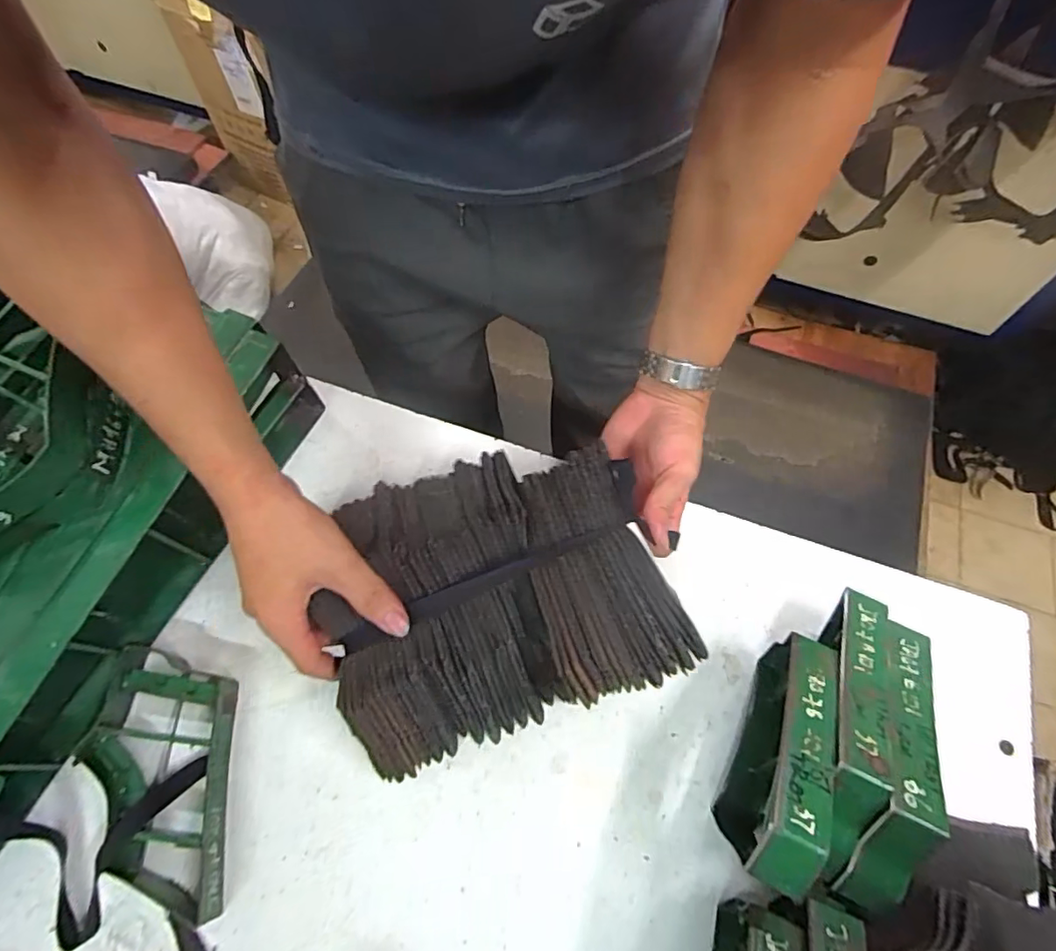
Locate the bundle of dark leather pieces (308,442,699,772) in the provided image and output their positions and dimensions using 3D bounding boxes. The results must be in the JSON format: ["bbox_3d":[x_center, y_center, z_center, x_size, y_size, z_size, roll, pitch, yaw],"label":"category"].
[{"bbox_3d":[-0.027,0.082,0.404,0.232,0.095,0.193,-17,65,-8],"label":"bundle of dark leather pieces"}]

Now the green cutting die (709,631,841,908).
[{"bbox_3d":[0.170,0.182,0.368,0.030,0.114,0.149,25,66,12],"label":"green cutting die"}]

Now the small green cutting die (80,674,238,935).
[{"bbox_3d":[-0.269,0.224,0.395,0.100,0.030,0.162,-7,64,-4],"label":"small green cutting die"}]

